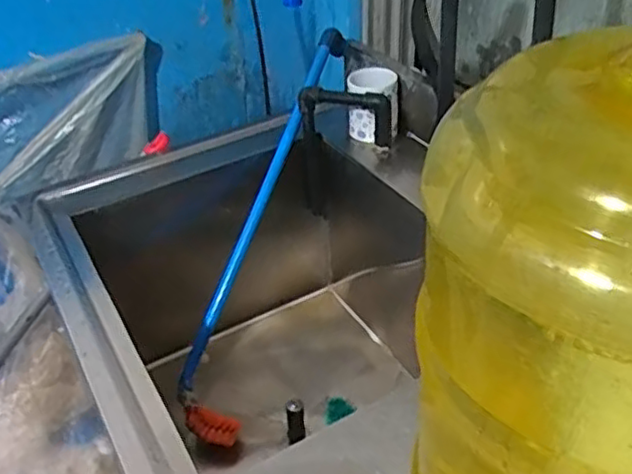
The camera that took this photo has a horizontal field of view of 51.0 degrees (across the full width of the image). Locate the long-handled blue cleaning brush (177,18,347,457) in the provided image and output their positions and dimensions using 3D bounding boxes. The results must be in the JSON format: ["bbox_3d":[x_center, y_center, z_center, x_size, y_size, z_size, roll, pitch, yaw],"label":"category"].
[{"bbox_3d":[-0.075,-0.022,1.075,0.101,0.105,0.730,15,82,24],"label":"long-handled blue cleaning brush"}]

